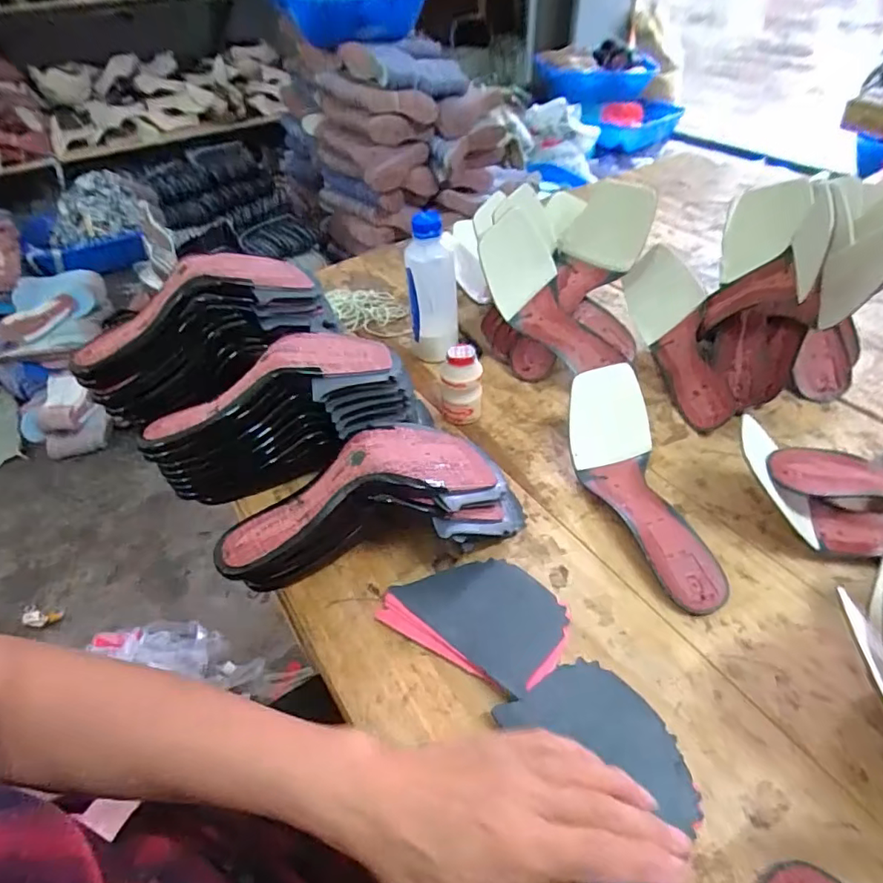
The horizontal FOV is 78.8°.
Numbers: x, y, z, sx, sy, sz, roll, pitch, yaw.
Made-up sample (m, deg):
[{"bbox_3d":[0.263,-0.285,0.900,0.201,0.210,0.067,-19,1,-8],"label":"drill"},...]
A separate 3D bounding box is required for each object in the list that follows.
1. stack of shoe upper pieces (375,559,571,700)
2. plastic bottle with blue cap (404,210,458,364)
[{"bbox_3d":[0.030,0.135,0.428,0.134,0.015,0.093,23,49,25],"label":"stack of shoe upper pieces"},{"bbox_3d":[-0.010,-0.170,0.626,0.056,0.176,0.051,-6,43,-2],"label":"plastic bottle with blue cap"}]

